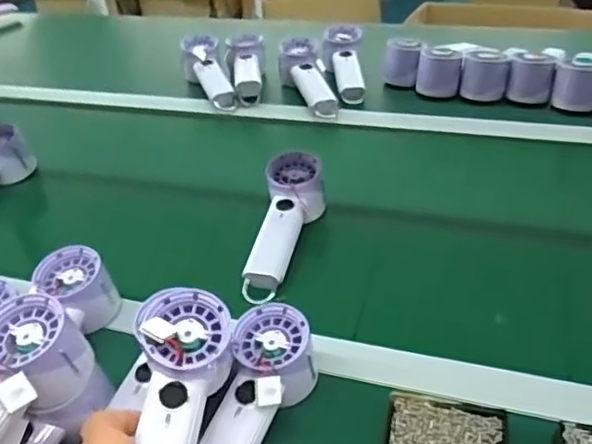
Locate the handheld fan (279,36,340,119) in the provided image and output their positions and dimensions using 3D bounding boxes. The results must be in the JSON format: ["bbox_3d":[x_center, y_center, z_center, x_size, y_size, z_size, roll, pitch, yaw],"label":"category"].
[{"bbox_3d":[0.016,-0.224,0.963,0.070,0.064,0.182,-9,37,-4],"label":"handheld fan"}]

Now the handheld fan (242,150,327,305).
[{"bbox_3d":[-0.014,0.008,0.679,0.061,0.050,0.194,6,51,16],"label":"handheld fan"}]

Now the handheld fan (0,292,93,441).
[{"bbox_3d":[-0.215,0.148,0.422,0.068,0.066,0.197,13,55,24],"label":"handheld fan"}]

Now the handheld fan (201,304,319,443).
[{"bbox_3d":[-0.038,0.154,0.467,0.062,0.055,0.196,9,54,19],"label":"handheld fan"}]

